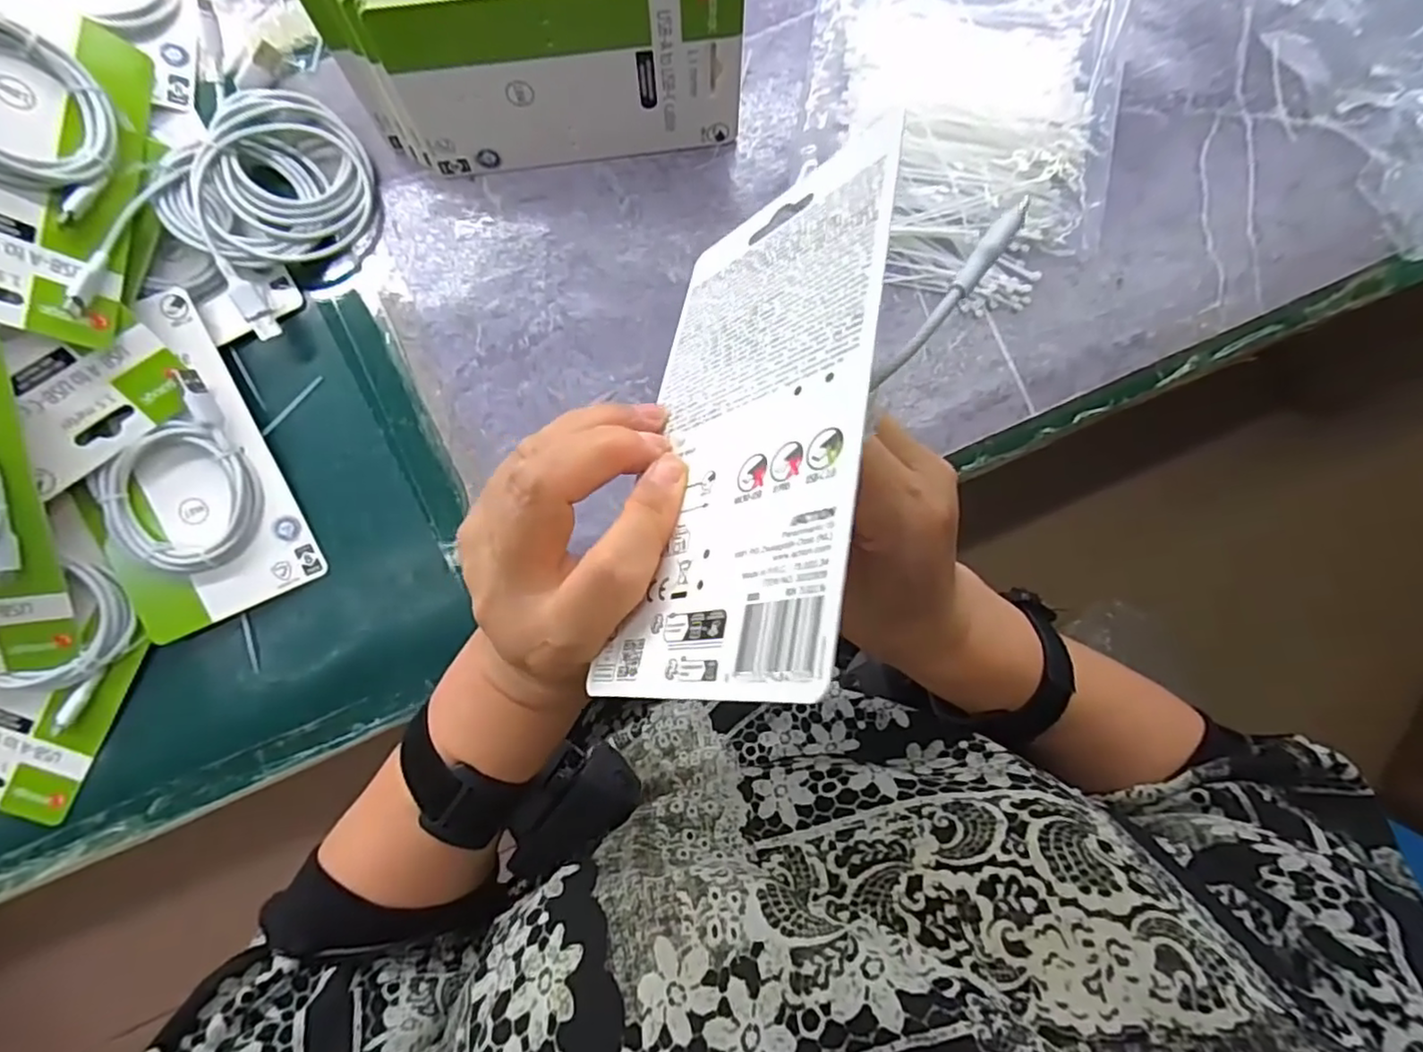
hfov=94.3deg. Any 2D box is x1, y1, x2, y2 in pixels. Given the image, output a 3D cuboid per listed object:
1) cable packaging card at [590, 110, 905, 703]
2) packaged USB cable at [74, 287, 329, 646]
[{"bbox_3d":[0.010,-0.036,0.200,0.004,0.094,0.174,27,63,-33],"label":"cable packaging card"},{"bbox_3d":[-0.304,-0.033,0.373,0.097,0.028,0.174,-22,88,-4],"label":"packaged USB cable"}]

